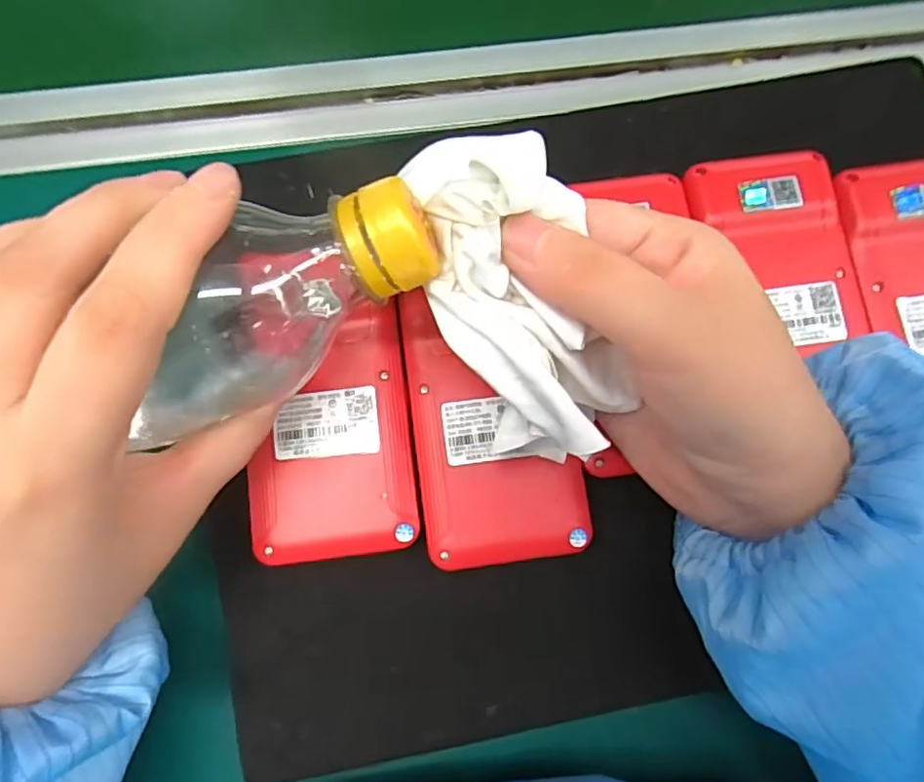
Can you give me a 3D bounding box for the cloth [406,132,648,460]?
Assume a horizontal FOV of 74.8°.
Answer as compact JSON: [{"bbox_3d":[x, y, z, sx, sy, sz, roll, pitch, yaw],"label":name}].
[{"bbox_3d":[0.017,-0.028,0.175,0.047,0.023,0.094,-23,99,-5],"label":"cloth"}]

